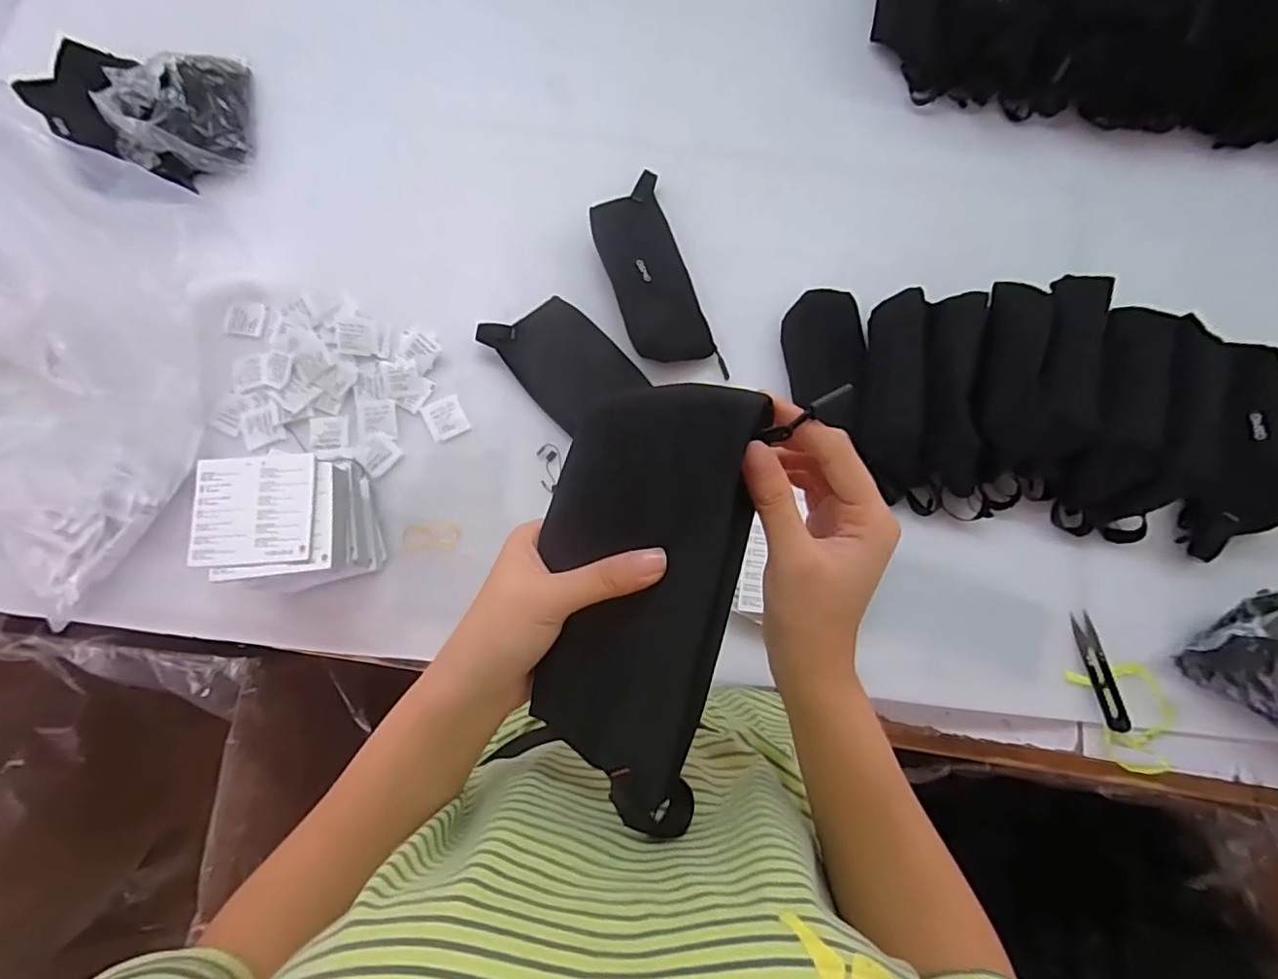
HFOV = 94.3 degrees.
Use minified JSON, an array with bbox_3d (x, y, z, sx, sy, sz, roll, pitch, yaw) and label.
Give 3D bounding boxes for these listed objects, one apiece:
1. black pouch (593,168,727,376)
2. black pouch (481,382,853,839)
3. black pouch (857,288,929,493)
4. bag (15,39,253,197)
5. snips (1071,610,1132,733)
[{"bbox_3d":[0.013,-0.225,0.623,0.087,0.035,0.241,-19,80,-2],"label":"black pouch"},{"bbox_3d":[-0.002,0.049,0.277,0.095,0.030,0.199,11,92,3],"label":"black pouch"},{"bbox_3d":[0.240,-0.100,0.562,0.058,0.054,0.191,3,80,2],"label":"black pouch"},{"bbox_3d":[-0.531,-0.436,0.673,0.191,0.125,0.180,29,81,6],"label":"bag"},{"bbox_3d":[0.422,0.166,0.542,0.023,0.005,0.105,-11,79,-1],"label":"snips"}]

